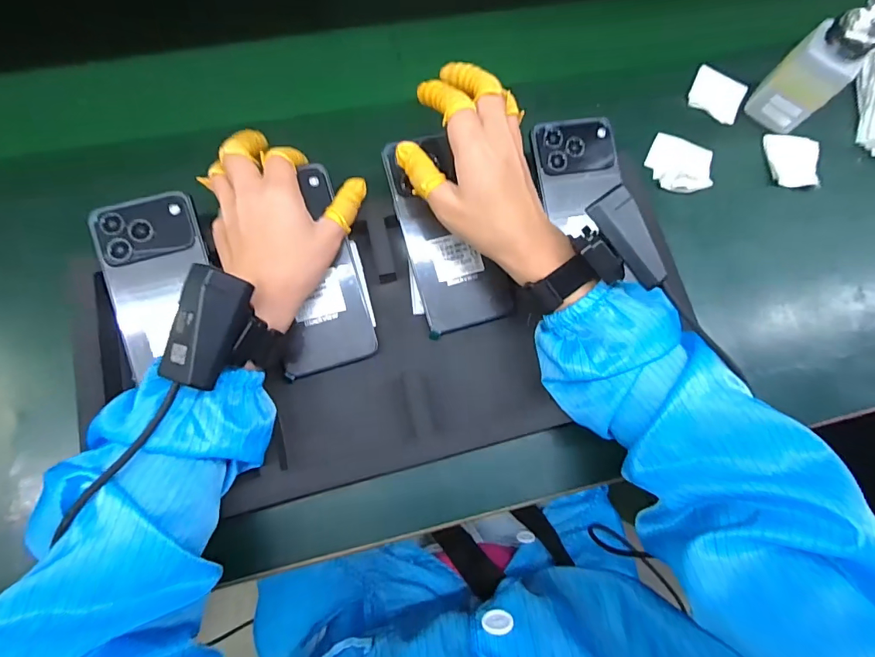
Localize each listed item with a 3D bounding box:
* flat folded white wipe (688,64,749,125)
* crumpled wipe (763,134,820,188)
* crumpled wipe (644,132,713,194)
[{"bbox_3d":[0.297,-0.248,0.469,0.055,0.009,0.047,27,74,3],"label":"flat folded white wipe"},{"bbox_3d":[0.366,-0.173,0.457,0.048,0.007,0.060,3,74,-3],"label":"crumpled wipe"},{"bbox_3d":[0.241,-0.163,0.445,0.057,0.026,0.053,21,74,2],"label":"crumpled wipe"}]

